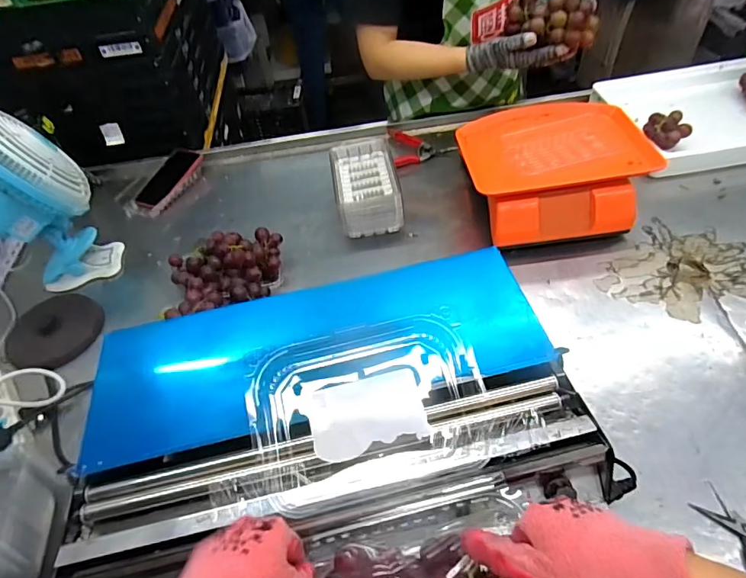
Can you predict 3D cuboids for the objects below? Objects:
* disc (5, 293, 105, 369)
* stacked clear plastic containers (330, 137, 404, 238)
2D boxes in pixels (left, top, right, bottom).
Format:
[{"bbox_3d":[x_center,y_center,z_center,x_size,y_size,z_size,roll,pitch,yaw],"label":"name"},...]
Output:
[{"bbox_3d":[-0.520,0.060,0.748,0.149,0.020,0.135,24,57,25],"label":"disc"},{"bbox_3d":[-0.017,-0.187,0.863,0.119,0.083,0.193,-11,49,-1],"label":"stacked clear plastic containers"}]

